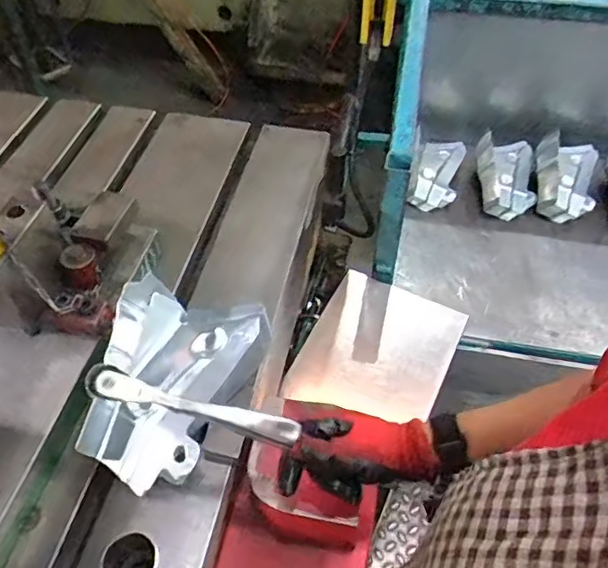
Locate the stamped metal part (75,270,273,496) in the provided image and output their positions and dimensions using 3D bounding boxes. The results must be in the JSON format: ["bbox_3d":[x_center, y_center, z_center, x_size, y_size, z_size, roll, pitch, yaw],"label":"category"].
[{"bbox_3d":[-0.135,0.110,0.599,0.154,0.106,0.197,10,52,9],"label":"stamped metal part"}]

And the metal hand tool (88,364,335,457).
[{"bbox_3d":[-0.086,0.098,0.445,0.170,0.014,0.023,19,51,-10],"label":"metal hand tool"}]

